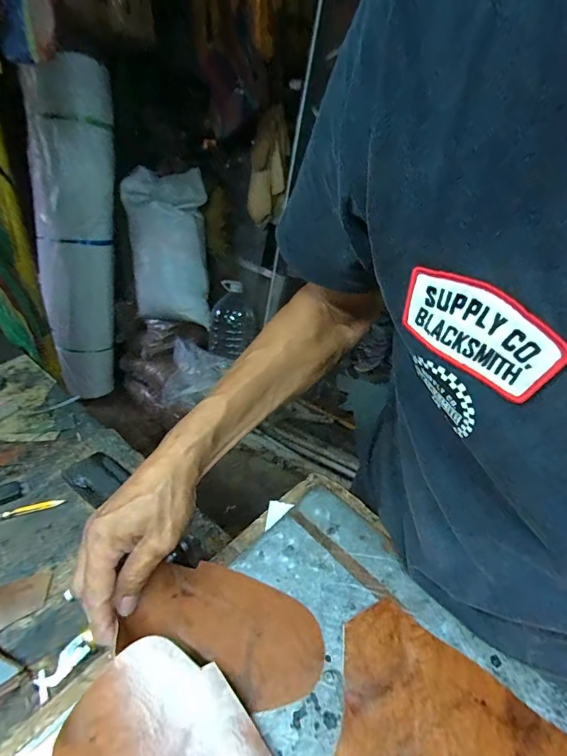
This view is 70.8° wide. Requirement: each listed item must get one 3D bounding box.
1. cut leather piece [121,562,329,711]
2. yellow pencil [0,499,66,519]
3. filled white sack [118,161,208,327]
[{"bbox_3d":[-0.042,0.197,0.318,0.143,0.022,0.081,13,35,15],"label":"cut leather piece"},{"bbox_3d":[-0.271,0.141,0.432,0.060,0.005,0.009,-7,32,-22],"label":"yellow pencil"},{"bbox_3d":[-0.503,-0.572,1.720,0.349,0.643,0.103,0,12,-5],"label":"filled white sack"}]

